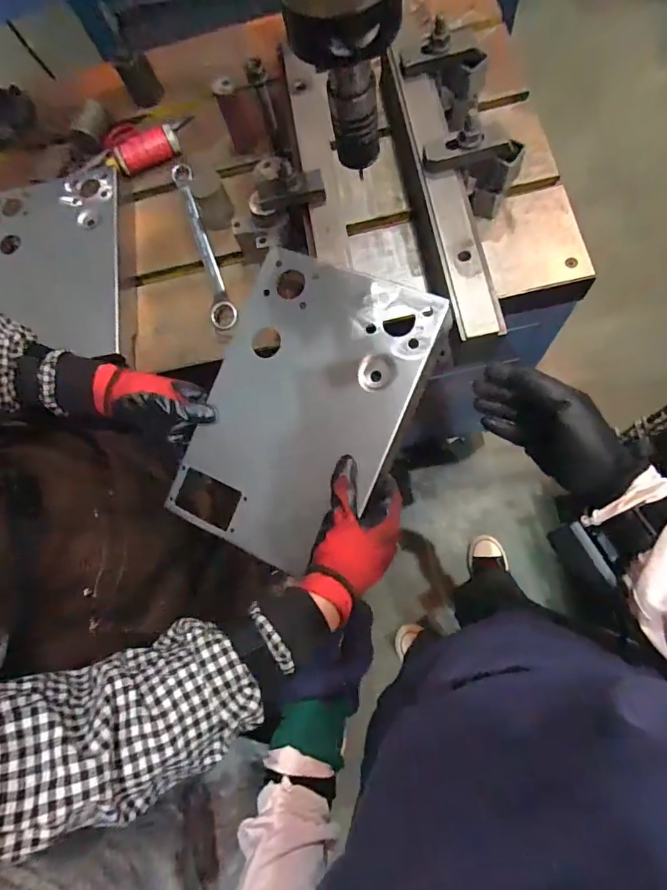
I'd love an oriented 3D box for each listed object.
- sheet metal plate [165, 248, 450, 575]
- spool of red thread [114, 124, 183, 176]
[{"bbox_3d":[-0.032,-0.035,0.480,0.202,0.012,0.299,23,93,14],"label":"sheet metal plate"},{"bbox_3d":[-0.280,-0.437,0.707,0.101,0.040,0.037,-24,82,4],"label":"spool of red thread"}]

